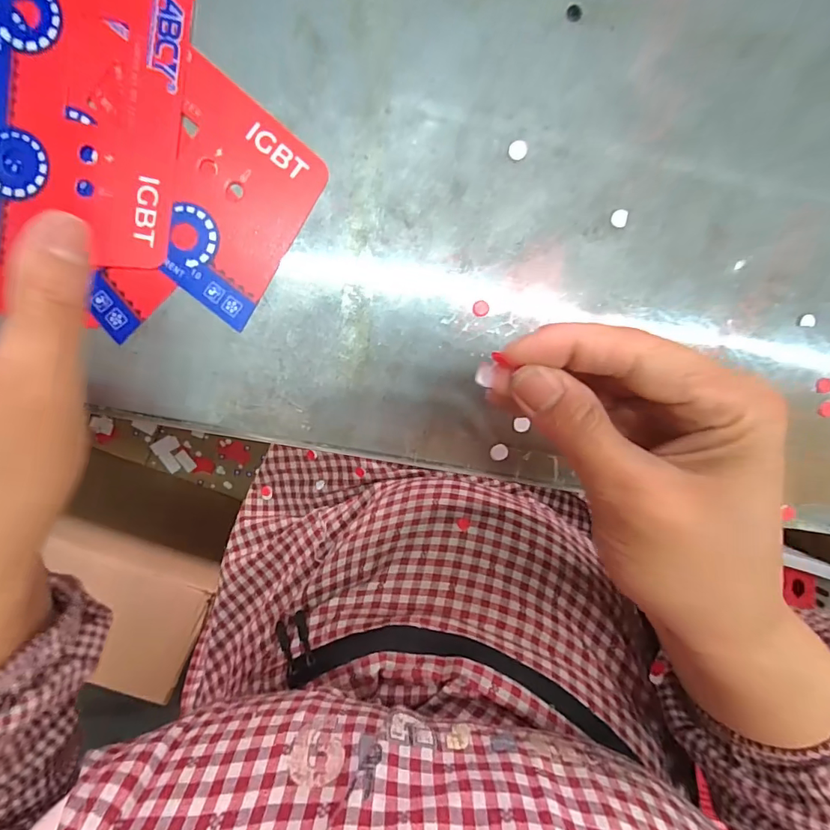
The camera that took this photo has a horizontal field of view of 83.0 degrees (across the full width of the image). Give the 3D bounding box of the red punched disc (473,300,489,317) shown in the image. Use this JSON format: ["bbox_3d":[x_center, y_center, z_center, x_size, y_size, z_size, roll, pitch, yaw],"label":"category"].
[{"bbox_3d":[0.033,-0.052,0.230,0.008,0.004,0.008,-1,98,-4],"label":"red punched disc"}]

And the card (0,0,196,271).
[{"bbox_3d":[-0.149,-0.135,0.206,0.088,0.005,0.133,10,97,-5],"label":"card"}]

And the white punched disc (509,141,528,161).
[{"bbox_3d":[0.049,-0.126,0.223,0.009,0.004,0.009,-1,102,-2],"label":"white punched disc"}]

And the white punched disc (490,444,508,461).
[{"bbox_3d":[0.043,0.019,0.241,0.008,0.004,0.009,7,100,6],"label":"white punched disc"}]

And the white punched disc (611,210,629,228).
[{"bbox_3d":[0.101,-0.096,0.229,0.008,0.004,0.008,-1,98,-4],"label":"white punched disc"}]

